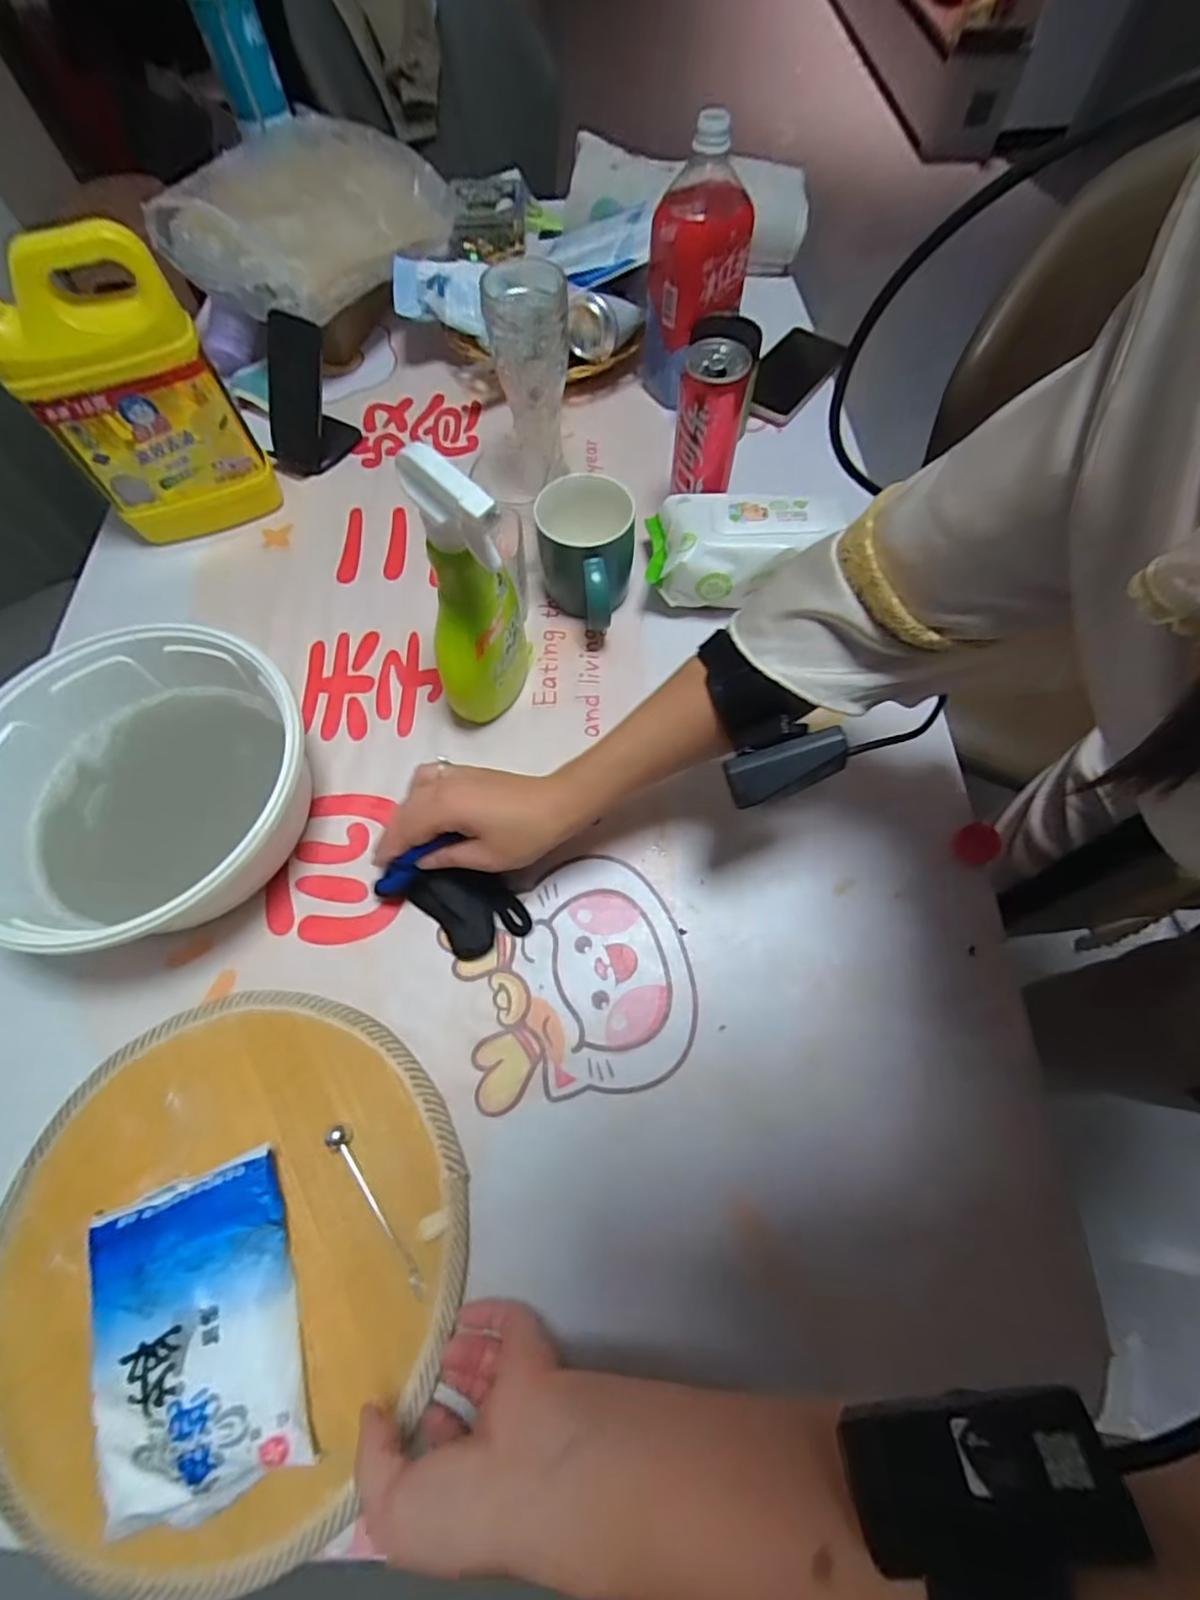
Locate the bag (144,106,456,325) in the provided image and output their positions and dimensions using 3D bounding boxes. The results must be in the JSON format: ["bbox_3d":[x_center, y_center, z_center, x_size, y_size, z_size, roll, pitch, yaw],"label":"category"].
[{"bbox_3d":[-0.329,-0.643,0.662,0.209,0.091,0.301,18,67,10],"label":"bag"}]

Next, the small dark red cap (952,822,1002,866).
[{"bbox_3d":[0.287,0.034,0.454,0.029,0.020,0.031,0,66,1],"label":"small dark red cap"}]

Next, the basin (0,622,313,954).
[{"bbox_3d":[-0.334,-0.007,0.440,0.195,0.089,0.227,9,66,5],"label":"basin"}]

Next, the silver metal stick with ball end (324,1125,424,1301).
[{"bbox_3d":[-0.135,0.244,0.357,0.012,0.011,0.107,-35,70,-14],"label":"silver metal stick with ball end"}]

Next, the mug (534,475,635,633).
[{"bbox_3d":[-0.011,-0.207,0.520,0.078,0.089,0.099,-7,66,-2],"label":"mug"}]

